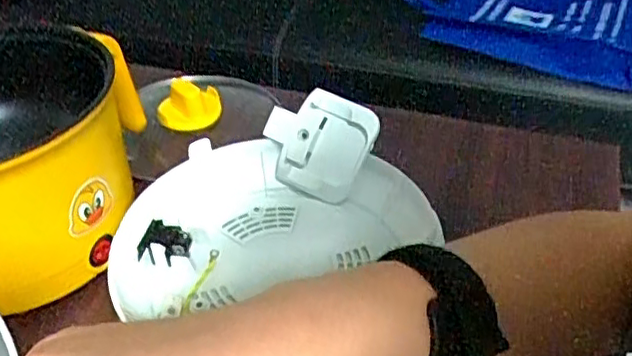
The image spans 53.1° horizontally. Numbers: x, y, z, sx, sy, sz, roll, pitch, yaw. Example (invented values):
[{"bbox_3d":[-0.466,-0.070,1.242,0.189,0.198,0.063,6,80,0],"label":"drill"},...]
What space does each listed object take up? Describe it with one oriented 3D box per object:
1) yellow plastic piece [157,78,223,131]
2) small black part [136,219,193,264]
[{"bbox_3d":[-0.111,-0.065,0.556,0.053,0.031,0.033,-8,40,-8],"label":"yellow plastic piece"},{"bbox_3d":[-0.100,0.044,0.421,0.031,0.009,0.032,25,43,-8],"label":"small black part"}]

